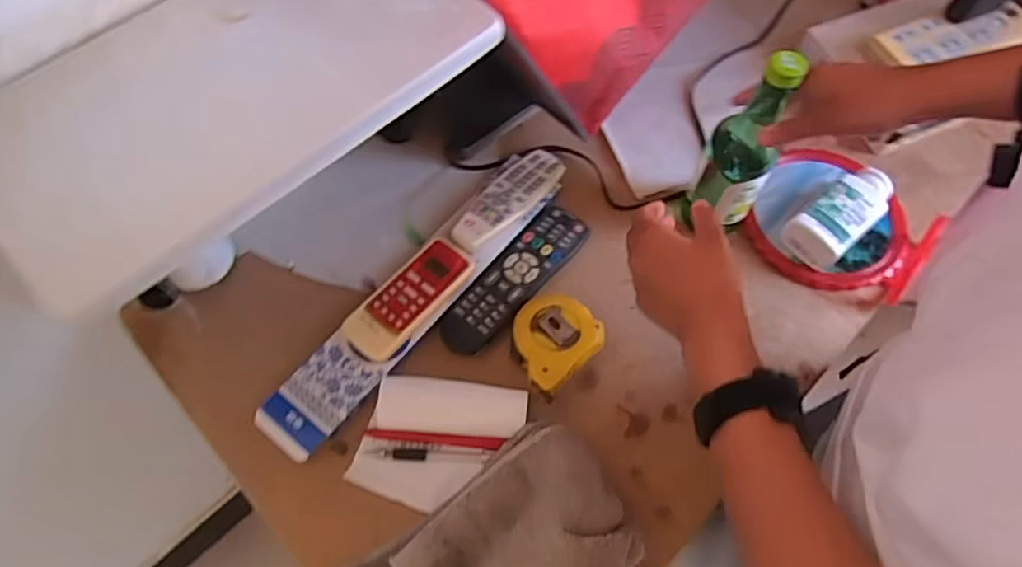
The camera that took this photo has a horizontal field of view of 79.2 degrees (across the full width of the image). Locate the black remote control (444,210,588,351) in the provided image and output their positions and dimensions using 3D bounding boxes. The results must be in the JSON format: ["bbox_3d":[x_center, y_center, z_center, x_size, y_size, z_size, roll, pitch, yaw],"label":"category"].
[{"bbox_3d":[0.005,-0.002,0.614,0.056,0.029,0.185,35,71,15],"label":"black remote control"}]

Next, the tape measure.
[{"bbox_3d":[0.040,0.051,0.577,0.085,0.041,0.079,-35,70,-13],"label":"tape measure"}]

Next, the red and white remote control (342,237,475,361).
[{"bbox_3d":[-0.094,0.012,0.580,0.052,0.014,0.133,39,73,17],"label":"red and white remote control"}]

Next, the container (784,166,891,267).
[{"bbox_3d":[0.337,-0.071,0.637,0.115,0.048,0.061,-41,71,-15],"label":"container"}]

